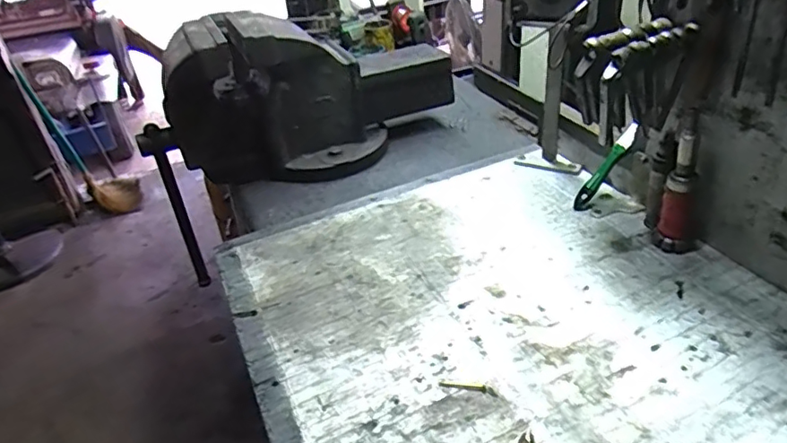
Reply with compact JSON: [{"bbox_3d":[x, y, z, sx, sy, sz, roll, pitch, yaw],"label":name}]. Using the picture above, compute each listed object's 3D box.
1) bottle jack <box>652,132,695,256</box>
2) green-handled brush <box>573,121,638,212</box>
[{"bbox_3d":[0.355,-0.033,0.694,0.048,0.151,0.038,13,38,26],"label":"bottle jack"},{"bbox_3d":[0.312,-0.079,0.825,0.146,0.028,0.024,-55,43,4],"label":"green-handled brush"}]

